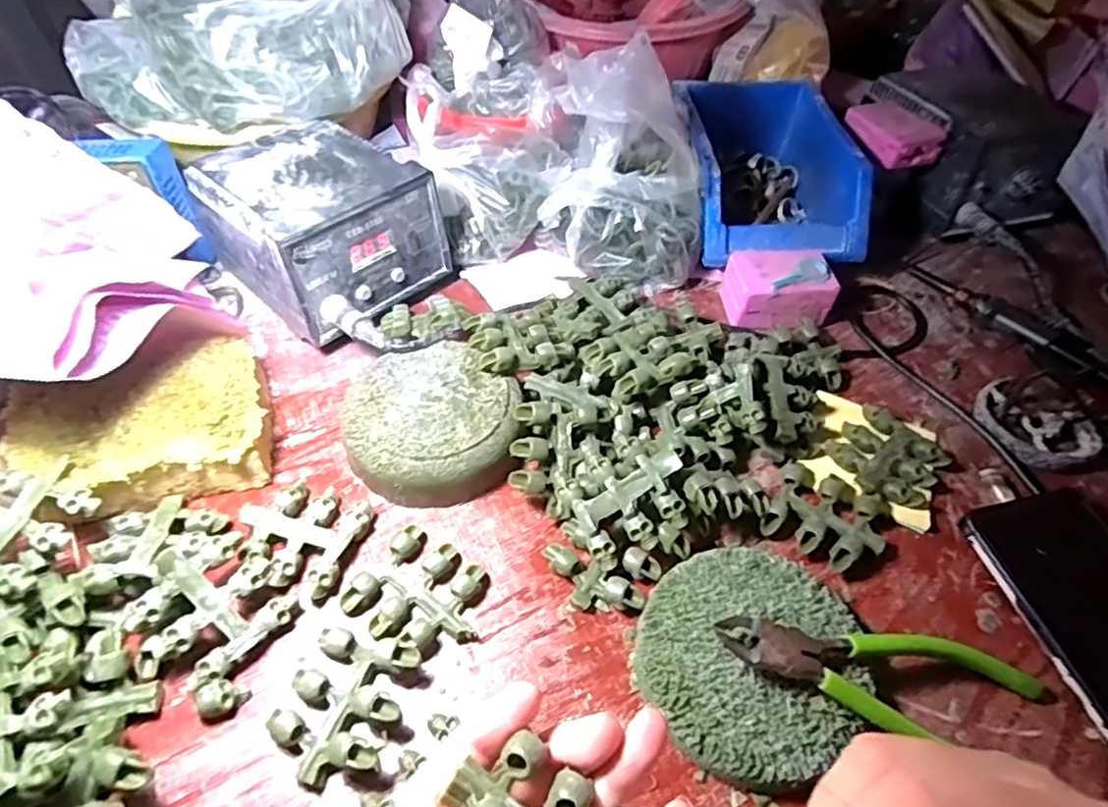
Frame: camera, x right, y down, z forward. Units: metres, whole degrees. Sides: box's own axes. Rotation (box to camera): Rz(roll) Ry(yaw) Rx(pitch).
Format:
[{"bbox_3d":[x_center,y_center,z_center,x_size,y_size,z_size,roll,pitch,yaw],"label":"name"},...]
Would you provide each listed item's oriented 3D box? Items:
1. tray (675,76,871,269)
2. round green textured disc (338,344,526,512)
[{"bbox_3d":[0.163,-0.183,0.511,0.119,0.077,0.179,-3,52,-4],"label":"tray"},{"bbox_3d":[-0.069,0.011,0.372,0.098,0.031,0.093,1,52,-1],"label":"round green textured disc"}]

